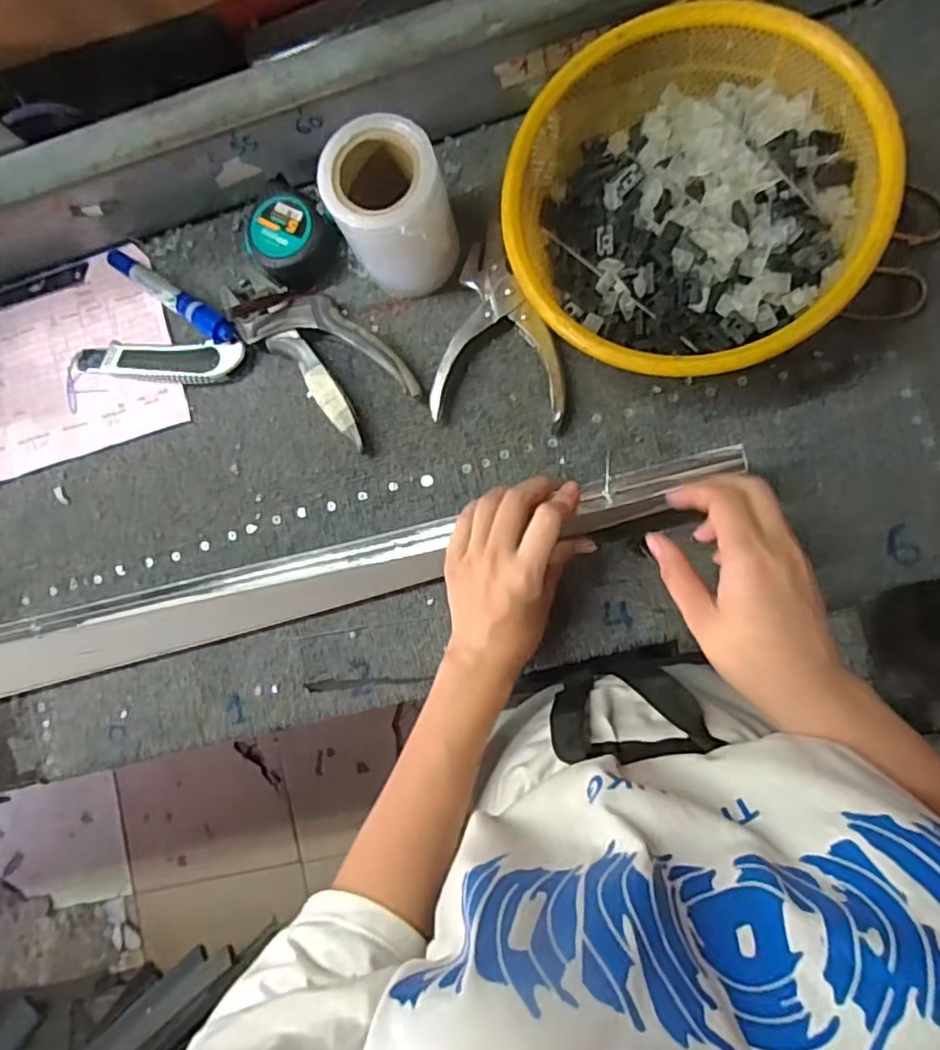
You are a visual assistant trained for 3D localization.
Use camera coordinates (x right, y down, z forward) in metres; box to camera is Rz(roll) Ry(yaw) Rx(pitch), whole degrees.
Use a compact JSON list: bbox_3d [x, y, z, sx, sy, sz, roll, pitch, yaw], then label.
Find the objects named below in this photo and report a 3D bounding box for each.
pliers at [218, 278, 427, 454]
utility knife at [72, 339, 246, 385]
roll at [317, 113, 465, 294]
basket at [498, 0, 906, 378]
[{"bbox_3d":[-0.117,-0.137,0.495,0.161,0.029,0.069,44,92,8],"label":"pliers"},{"bbox_3d":[-0.251,-0.131,0.512,0.145,0.013,0.030,4,87,7],"label":"utility knife"},{"bbox_3d":[-0.051,-0.217,0.451,0.072,0.107,0.071,0,86,7],"label":"roll"},{"bbox_3d":[0.142,-0.209,0.433,0.223,0.090,0.227,0,86,7],"label":"basket"}]

